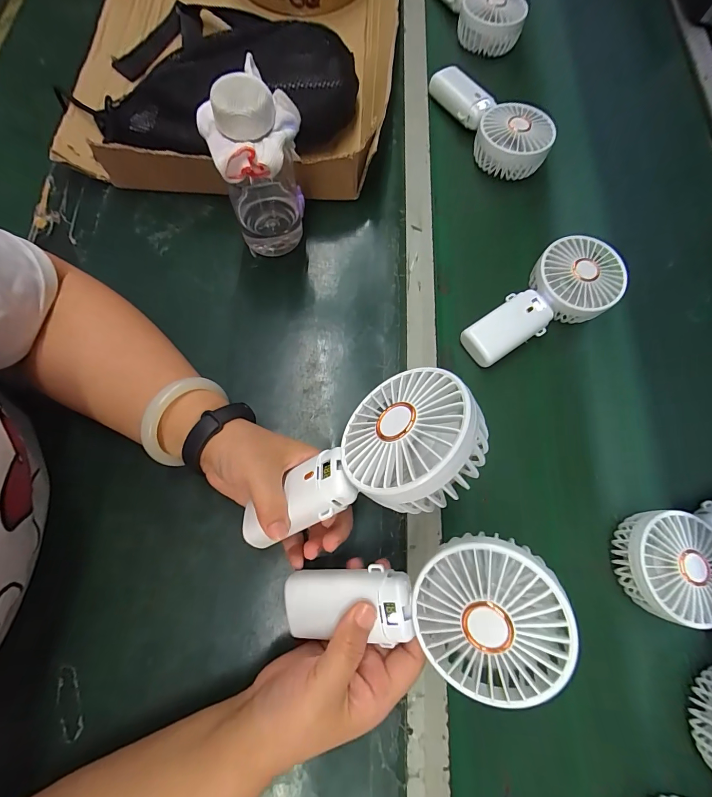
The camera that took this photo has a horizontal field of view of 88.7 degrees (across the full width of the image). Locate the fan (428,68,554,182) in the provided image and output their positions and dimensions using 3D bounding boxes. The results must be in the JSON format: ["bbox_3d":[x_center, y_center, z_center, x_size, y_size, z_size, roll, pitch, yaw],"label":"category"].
[{"bbox_3d":[0.169,-0.359,0.466,0.083,0.043,0.190,-28,75,-9],"label":"fan"}]

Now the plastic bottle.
[{"bbox_3d":[-0.084,-0.201,0.330,0.074,0.148,0.091,-13,74,-5],"label":"plastic bottle"}]

